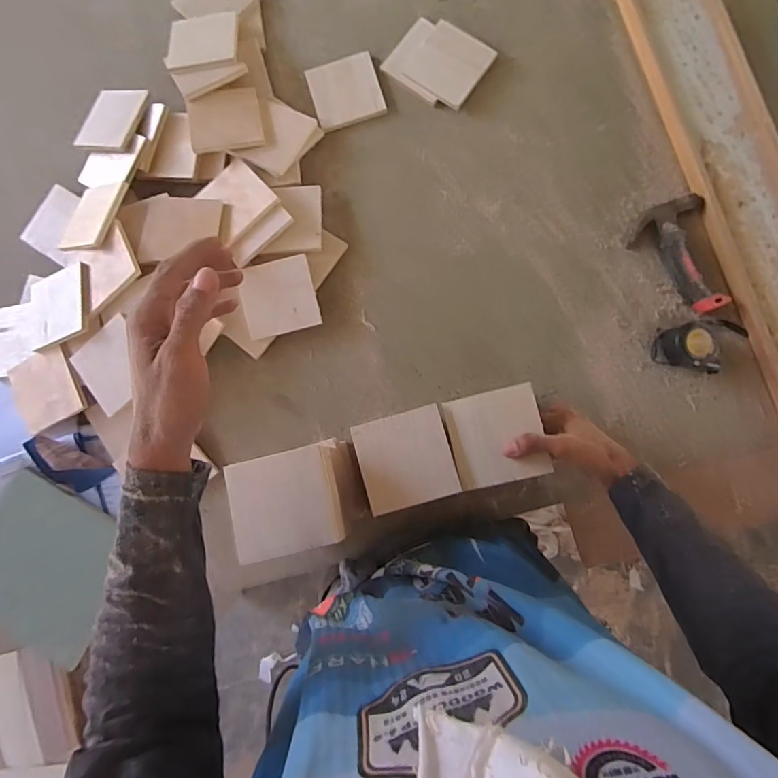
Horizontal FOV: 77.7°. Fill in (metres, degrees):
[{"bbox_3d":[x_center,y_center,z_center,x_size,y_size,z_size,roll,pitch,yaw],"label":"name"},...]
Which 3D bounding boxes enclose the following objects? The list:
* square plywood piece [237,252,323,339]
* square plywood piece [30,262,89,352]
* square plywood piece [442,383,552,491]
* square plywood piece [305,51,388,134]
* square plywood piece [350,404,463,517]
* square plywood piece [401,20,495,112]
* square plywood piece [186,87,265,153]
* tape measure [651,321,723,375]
[{"bbox_3d":[-0.154,-0.129,0.678,0.101,0.009,0.100,-14,94,-7],"label":"square plywood piece"},{"bbox_3d":[-0.458,-0.114,0.669,0.111,0.006,0.108,-12,76,20],"label":"square plywood piece"},{"bbox_3d":[0.119,0.052,0.534,0.100,0.015,0.100,-13,84,3],"label":"square plywood piece"},{"bbox_3d":[-0.066,-0.451,0.731,0.103,0.011,0.101,-17,83,3],"label":"square plywood piece"},{"bbox_3d":[0.019,0.078,0.539,0.100,0.015,0.101,-16,82,2],"label":"square plywood piece"},{"bbox_3d":[0.090,-0.484,0.719,0.107,0.005,0.101,36,94,8],"label":"square plywood piece"},{"bbox_3d":[-0.240,-0.396,0.707,0.101,0.009,0.101,-10,77,-12],"label":"square plywood piece"},{"bbox_3d":[0.402,-0.064,0.640,0.083,0.042,0.073,12,86,6],"label":"tape measure"}]

